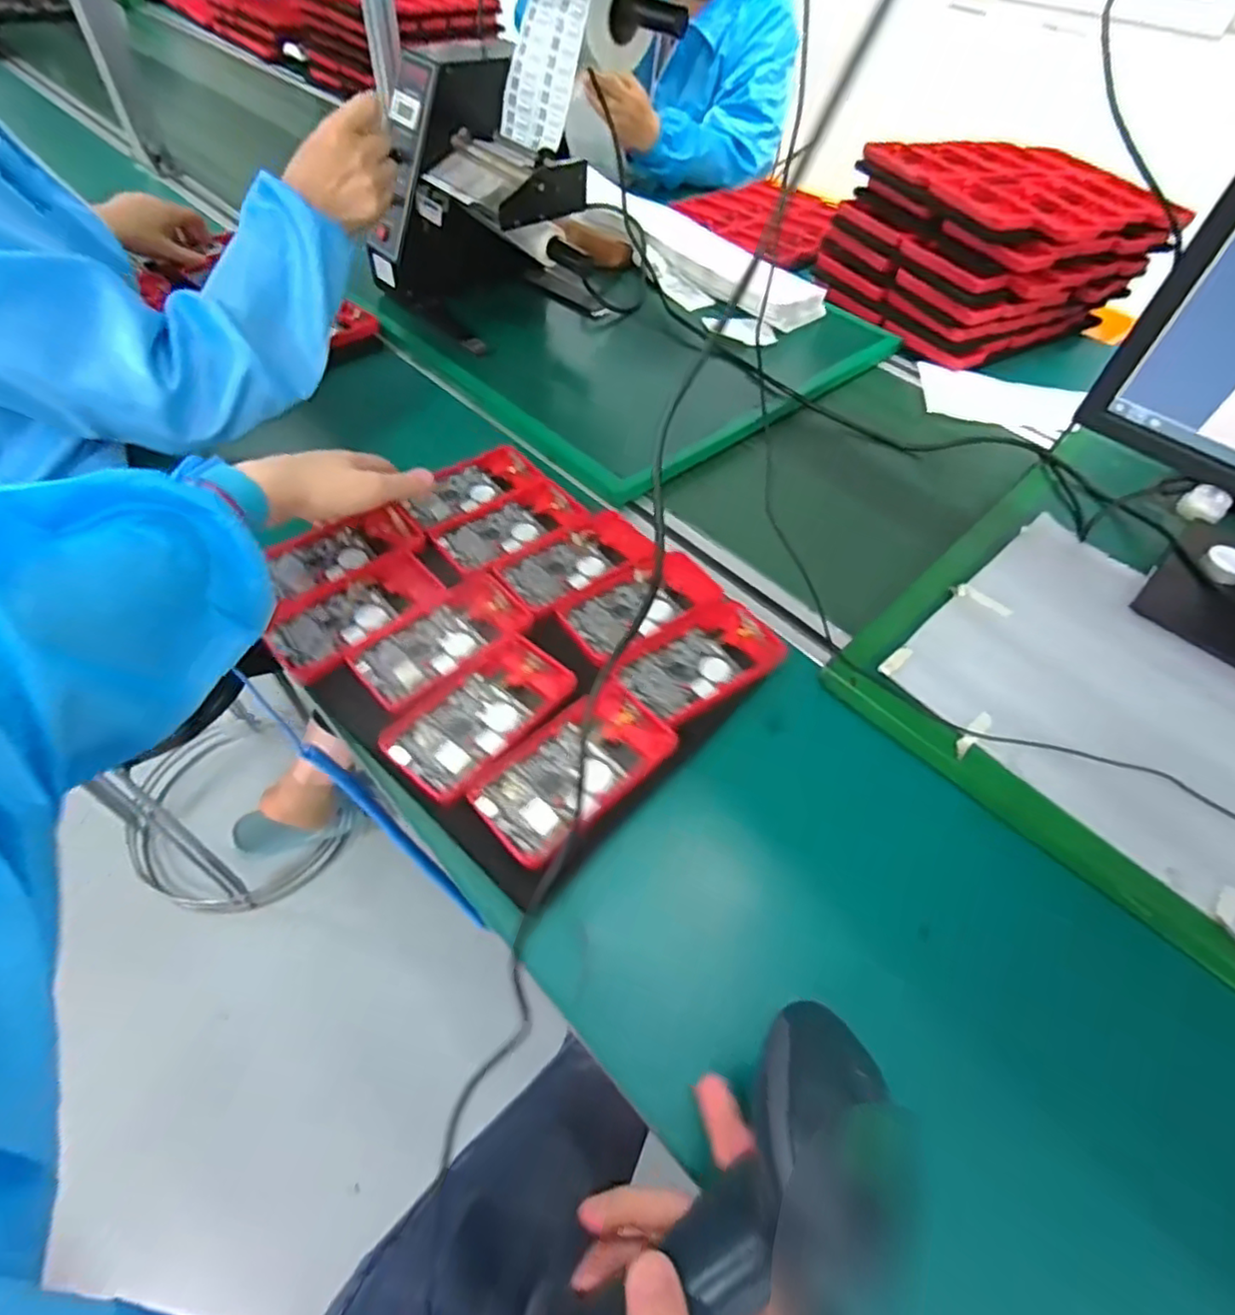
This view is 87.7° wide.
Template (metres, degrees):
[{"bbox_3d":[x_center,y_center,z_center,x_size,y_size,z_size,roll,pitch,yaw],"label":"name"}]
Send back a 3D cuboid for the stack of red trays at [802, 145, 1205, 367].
[{"bbox_3d":[0.468,-0.539,0.836,0.316,0.147,0.291,-20,58,-21],"label":"stack of red trays"}]

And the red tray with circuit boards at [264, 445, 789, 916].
[{"bbox_3d":[-0.079,-0.027,0.480,0.328,0.039,0.269,37,60,22],"label":"red tray with circuit boards"}]

